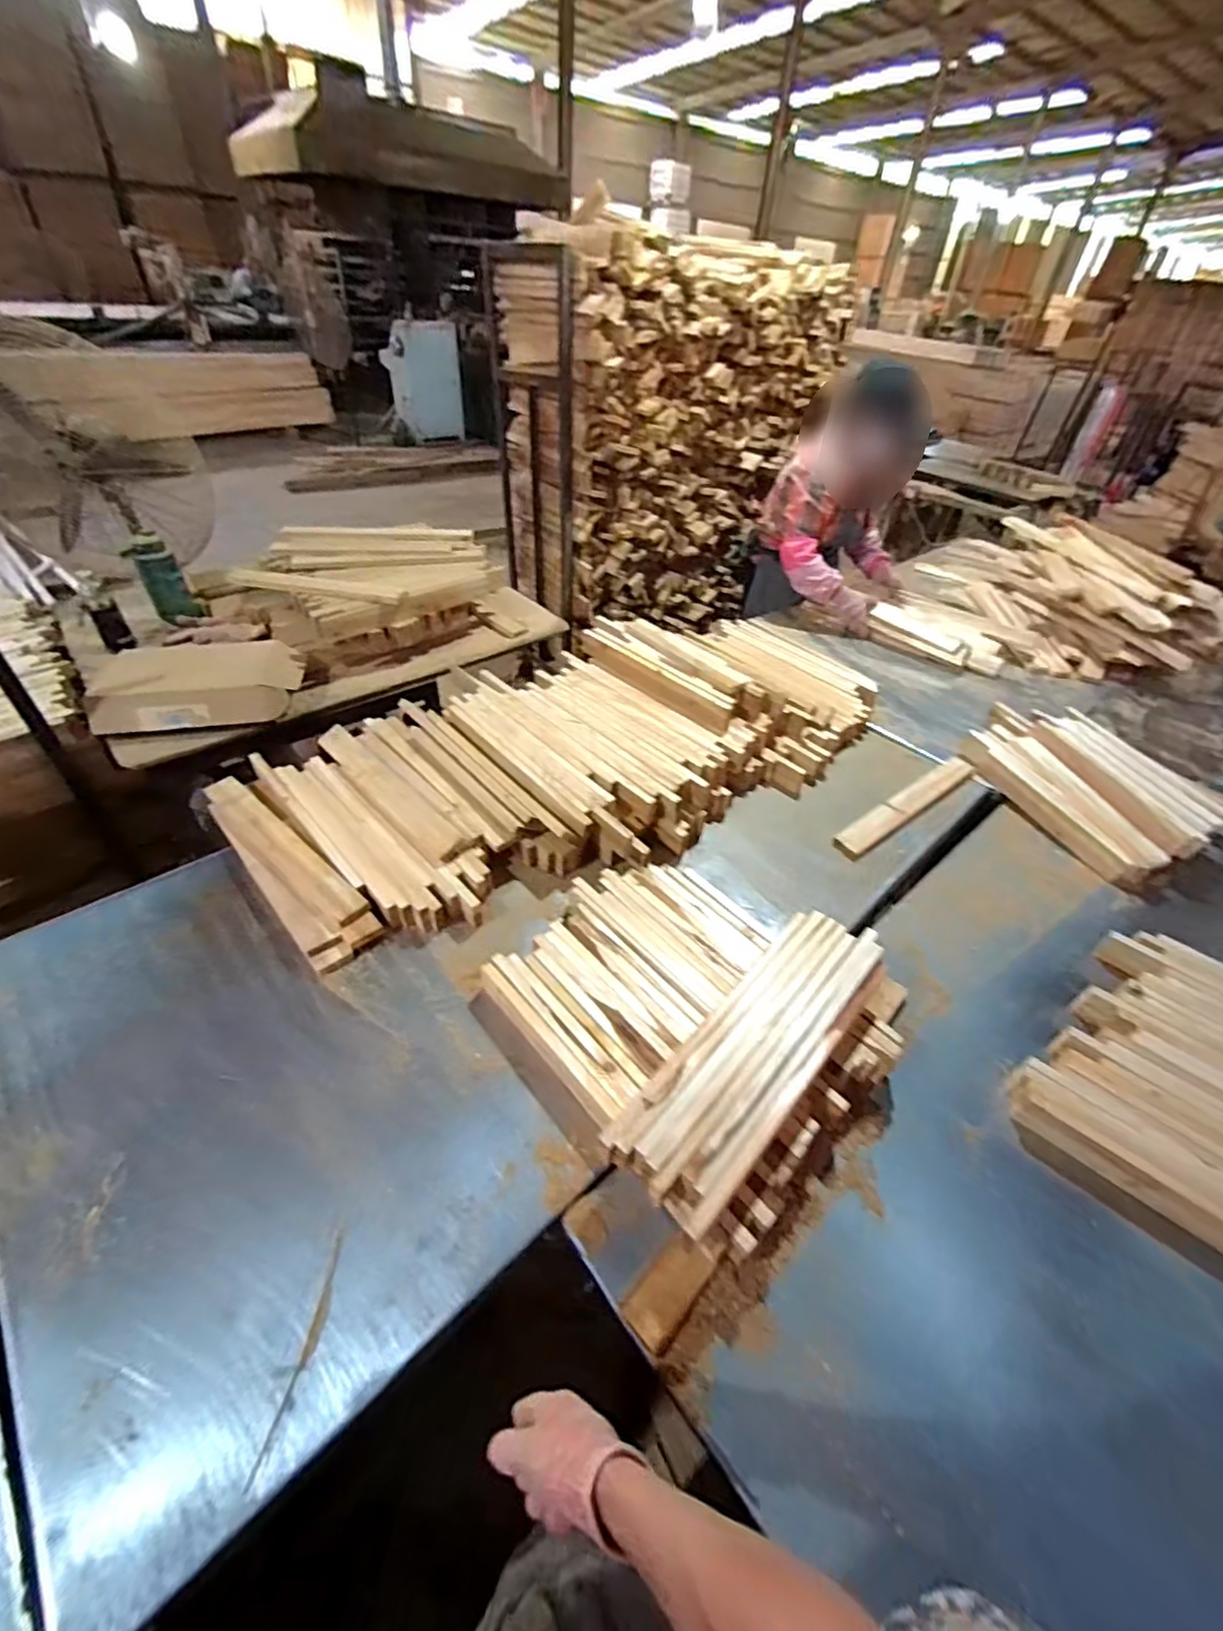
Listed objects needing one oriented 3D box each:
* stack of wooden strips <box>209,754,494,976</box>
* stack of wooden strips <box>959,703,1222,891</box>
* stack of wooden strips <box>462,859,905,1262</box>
[{"bbox_3d":[-0.513,0.031,1.145,0.333,0.059,0.626,-31,53,-32],"label":"stack of wooden strips"},{"bbox_3d":[1.077,-0.083,1.383,0.317,0.120,0.514,-20,48,-24],"label":"stack of wooden strips"},{"bbox_3d":[0.106,0.288,0.916,0.535,0.141,0.482,34,50,28],"label":"stack of wooden strips"}]

